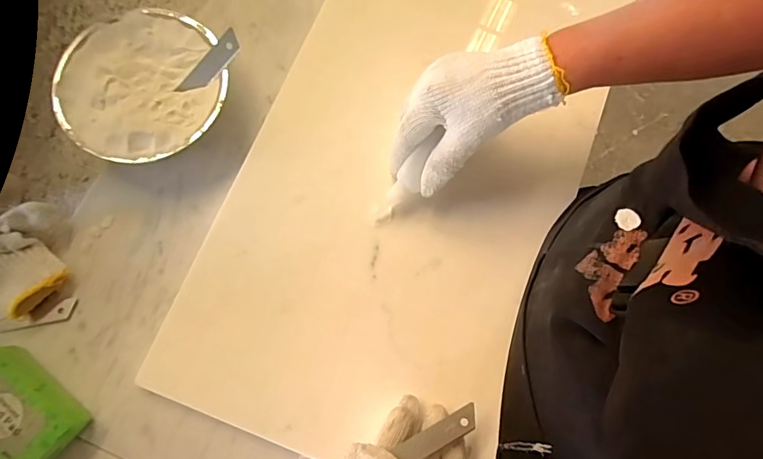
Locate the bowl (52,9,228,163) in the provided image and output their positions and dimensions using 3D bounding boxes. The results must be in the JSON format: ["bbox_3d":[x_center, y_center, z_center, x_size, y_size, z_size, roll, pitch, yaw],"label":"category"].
[{"bbox_3d":[-0.216,-0.127,0.415,0.142,0.047,0.144,1,75,-4],"label":"bowl"}]

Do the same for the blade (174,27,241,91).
[{"bbox_3d":[-0.156,-0.149,0.402,0.075,0.009,0.026,-34,78,17],"label":"blade"}]

